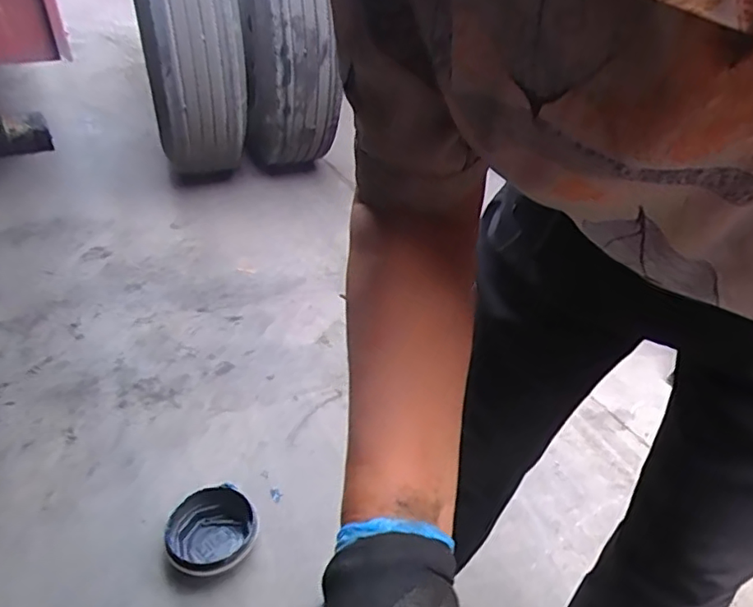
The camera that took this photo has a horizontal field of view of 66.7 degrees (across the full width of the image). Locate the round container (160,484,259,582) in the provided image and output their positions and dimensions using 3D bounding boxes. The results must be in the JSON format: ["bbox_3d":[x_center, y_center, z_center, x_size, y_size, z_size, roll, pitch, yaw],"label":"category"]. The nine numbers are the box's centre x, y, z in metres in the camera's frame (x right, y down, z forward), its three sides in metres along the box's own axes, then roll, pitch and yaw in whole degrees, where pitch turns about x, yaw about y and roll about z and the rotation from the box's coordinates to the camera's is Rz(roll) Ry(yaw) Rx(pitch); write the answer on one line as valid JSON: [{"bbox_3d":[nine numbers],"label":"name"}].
[{"bbox_3d":[-0.311,0.429,1.076,0.158,0.080,0.166,2,37,-2],"label":"round container"}]

